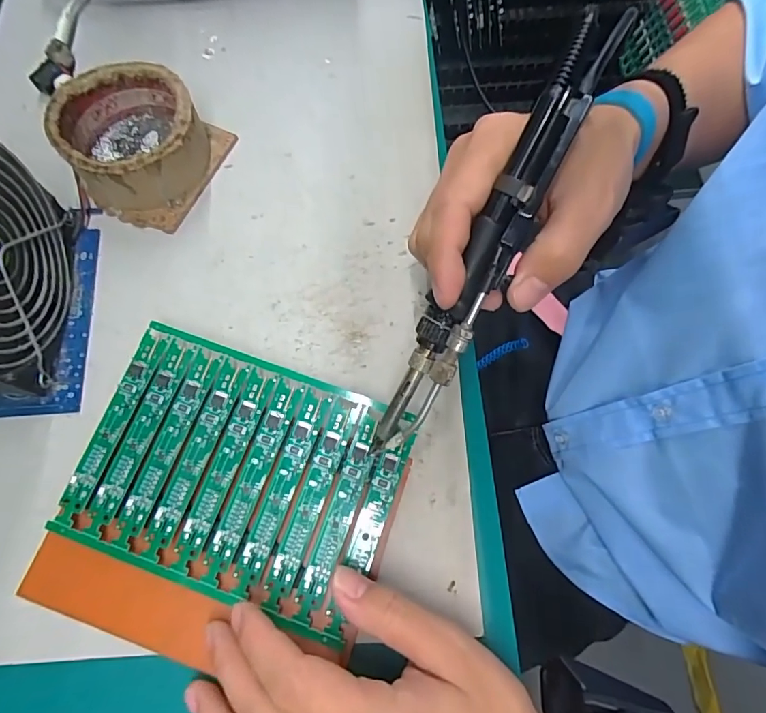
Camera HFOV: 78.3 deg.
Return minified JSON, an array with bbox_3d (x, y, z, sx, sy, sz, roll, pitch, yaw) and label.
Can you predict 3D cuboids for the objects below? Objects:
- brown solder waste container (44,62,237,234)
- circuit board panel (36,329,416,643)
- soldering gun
[{"bbox_3d":[-0.159,-0.138,0.302,0.085,0.045,0.087,25,74,6],"label":"brown solder waste container"},{"bbox_3d":[-0.077,0.061,0.251,0.163,0.004,0.118,19,76,5],"label":"circuit board panel"},{"bbox_3d":[0.046,-0.046,0.214,0.023,0.021,0.215,28,104,7],"label":"soldering gun"}]

